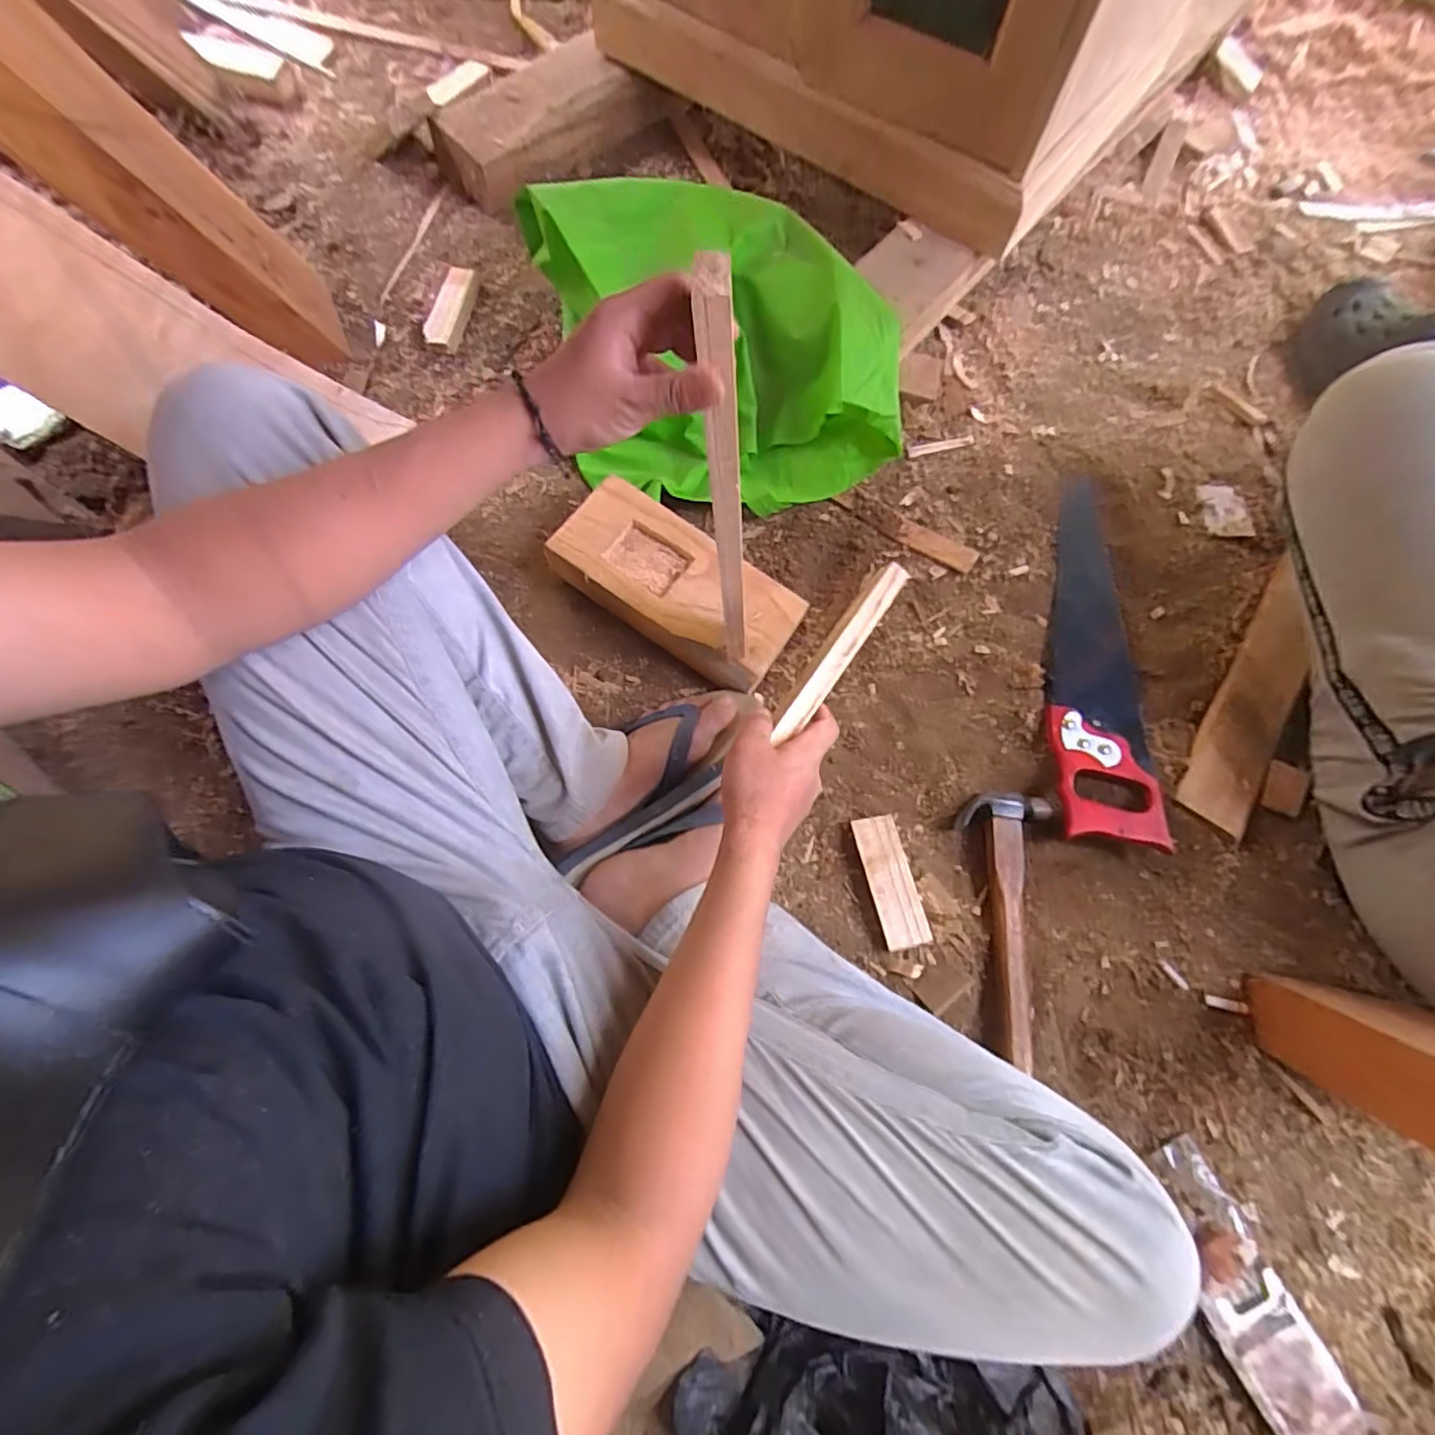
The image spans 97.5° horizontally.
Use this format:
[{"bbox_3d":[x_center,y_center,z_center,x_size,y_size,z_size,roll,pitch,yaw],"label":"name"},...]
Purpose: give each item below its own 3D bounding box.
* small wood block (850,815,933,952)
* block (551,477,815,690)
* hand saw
[{"bbox_3d":[0.166,0.157,0.605,0.044,0.020,0.122,-12,72,-2],"label":"small wood block"},{"bbox_3d":[-0.045,-0.136,0.673,0.259,0.058,0.119,33,71,12],"label":"block"},{"bbox_3d":[0.410,-0.085,0.679,0.102,0.030,0.443,10,68,4],"label":"hand saw"}]

